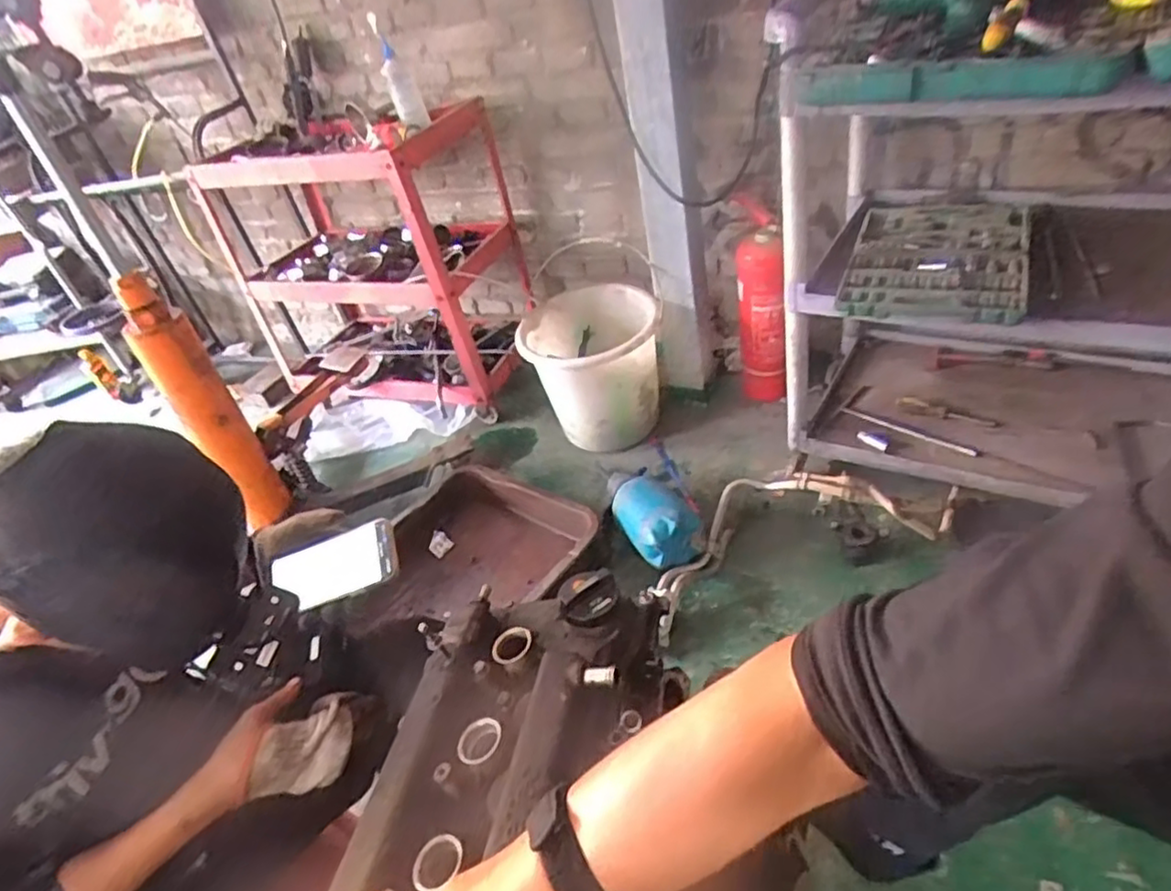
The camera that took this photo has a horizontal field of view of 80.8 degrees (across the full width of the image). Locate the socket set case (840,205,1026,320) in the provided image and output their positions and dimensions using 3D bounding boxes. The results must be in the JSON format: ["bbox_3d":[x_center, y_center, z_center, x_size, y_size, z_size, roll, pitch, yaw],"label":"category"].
[{"bbox_3d":[0.639,-0.350,1.260,0.284,0.072,0.411,8,42,25],"label":"socket set case"}]

